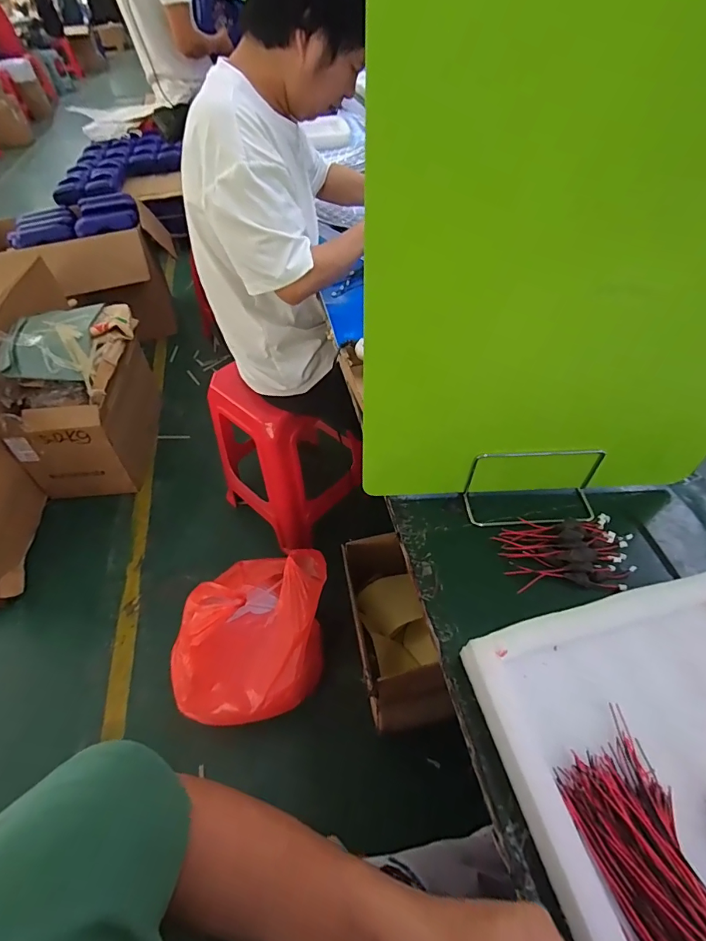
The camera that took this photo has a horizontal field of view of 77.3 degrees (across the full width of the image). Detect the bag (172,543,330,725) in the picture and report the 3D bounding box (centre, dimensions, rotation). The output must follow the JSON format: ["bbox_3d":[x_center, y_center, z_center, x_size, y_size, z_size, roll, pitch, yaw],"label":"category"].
[{"bbox_3d":[-0.227,0.362,1.041,0.289,0.277,0.381,0,50,3],"label":"bag"}]

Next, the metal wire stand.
[{"bbox_3d":[0.216,0.022,0.521,0.157,0.080,0.065,0,50,3],"label":"metal wire stand"}]

